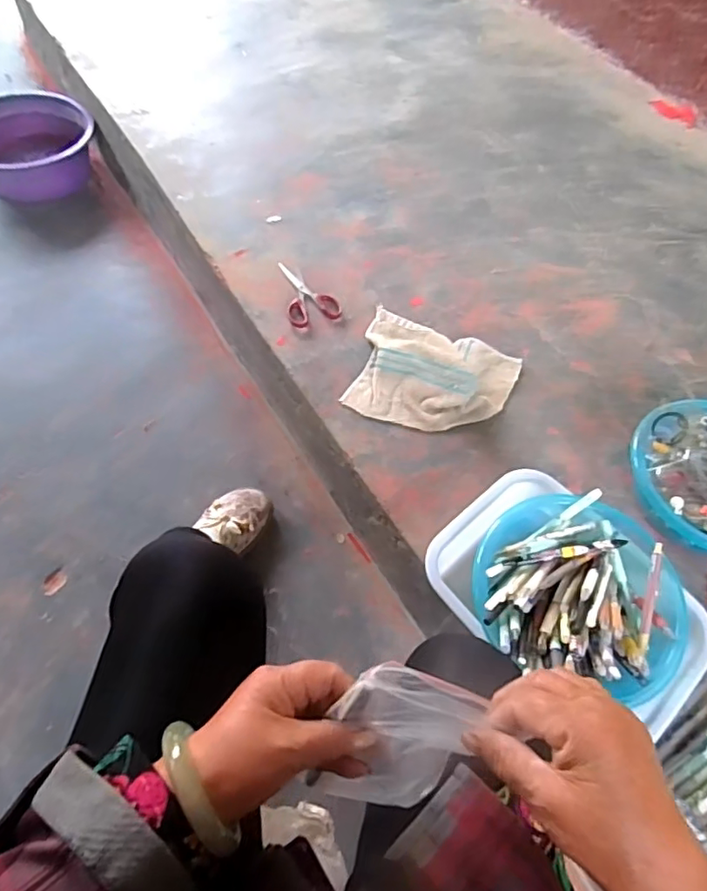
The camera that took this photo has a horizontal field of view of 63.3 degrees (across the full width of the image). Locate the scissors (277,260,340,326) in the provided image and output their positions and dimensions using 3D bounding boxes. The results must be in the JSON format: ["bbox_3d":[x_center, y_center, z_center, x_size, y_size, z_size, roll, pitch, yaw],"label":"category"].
[{"bbox_3d":[-0.069,-0.249,0.934,0.085,0.016,0.144,-6,59,-10],"label":"scissors"}]

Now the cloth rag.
[{"bbox_3d":[0.121,-0.109,0.862,0.240,0.062,0.195,20,59,6],"label":"cloth rag"}]

